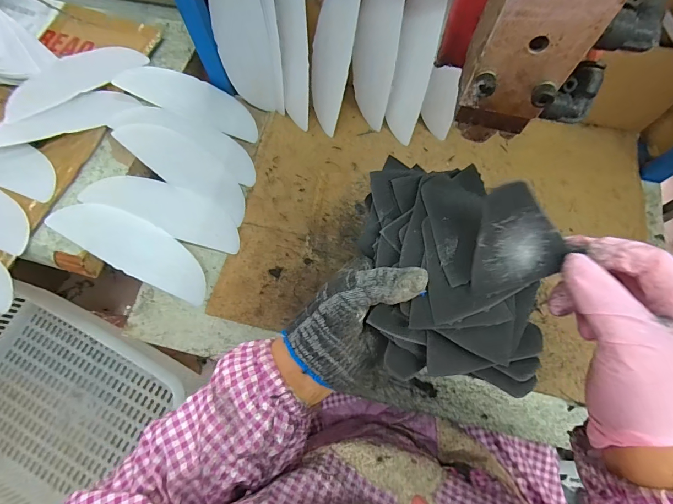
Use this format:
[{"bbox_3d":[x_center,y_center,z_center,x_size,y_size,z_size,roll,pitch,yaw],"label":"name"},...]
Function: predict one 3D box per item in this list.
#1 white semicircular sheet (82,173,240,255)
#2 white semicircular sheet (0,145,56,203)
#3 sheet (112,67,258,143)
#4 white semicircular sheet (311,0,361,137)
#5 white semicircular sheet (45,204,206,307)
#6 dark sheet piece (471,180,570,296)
[{"bbox_3d":[-0.217,-0.056,0.472,0.192,0.010,0.063,22,72,-11],"label":"white semicircular sheet"},{"bbox_3d":[-0.436,-0.119,0.461,0.177,0.011,0.060,19,73,7],"label":"white semicircular sheet"},{"bbox_3d":[-0.204,-0.220,0.519,0.192,0.006,0.064,22,72,-12],"label":"sheet"},{"bbox_3d":[-0.007,-0.257,0.476,0.064,0.189,0.006,34,43,26],"label":"white semicircular sheet"},{"bbox_3d":[-0.247,-0.005,0.452,0.193,0.008,0.064,33,74,-11],"label":"white semicircular sheet"},{"bbox_3d":[0.112,-0.006,0.220,0.050,0.073,0.004,0,27,5],"label":"dark sheet piece"}]

